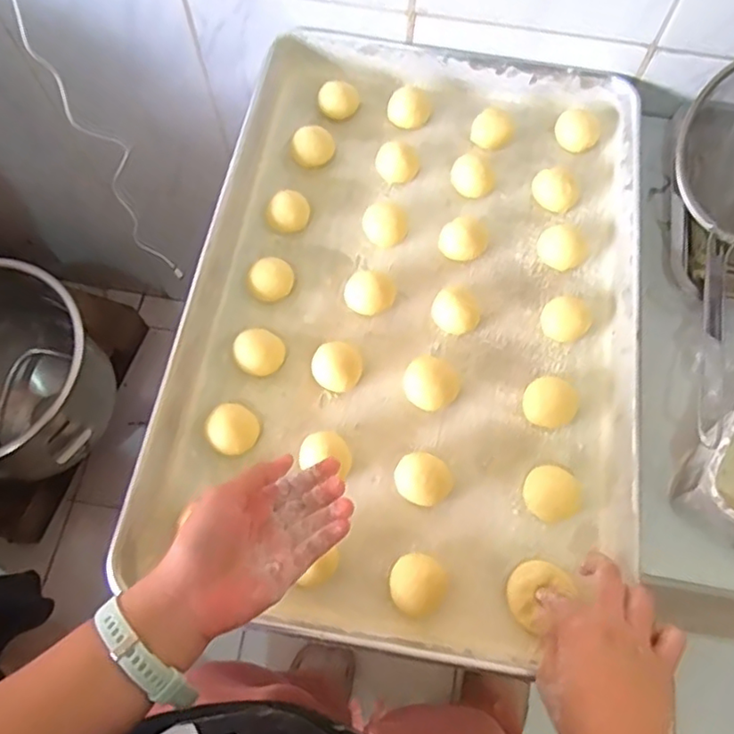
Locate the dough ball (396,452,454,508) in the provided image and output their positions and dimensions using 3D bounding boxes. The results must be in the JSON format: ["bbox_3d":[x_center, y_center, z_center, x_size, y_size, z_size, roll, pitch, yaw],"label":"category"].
[{"bbox_3d":[0.049,0.096,0.521,0.048,0.029,0.044,1,70,-2],"label":"dough ball"}]

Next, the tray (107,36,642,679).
[{"bbox_3d":[0.044,-0.060,0.584,0.408,0.053,0.596,10,70,1],"label":"tray"}]

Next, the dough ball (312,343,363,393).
[{"bbox_3d":[-0.028,0.000,0.556,0.044,0.030,0.039,32,72,9],"label":"dough ball"}]

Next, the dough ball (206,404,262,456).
[{"bbox_3d":[-0.117,0.055,0.532,0.039,0.028,0.041,1,70,-2],"label":"dough ball"}]

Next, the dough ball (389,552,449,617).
[{"bbox_3d":[0.040,0.173,0.488,0.044,0.028,0.044,1,70,-2],"label":"dough ball"}]

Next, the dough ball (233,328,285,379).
[{"bbox_3d":[-0.097,-0.012,0.561,0.044,0.031,0.038,-6,71,-4],"label":"dough ball"}]

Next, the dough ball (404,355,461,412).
[{"bbox_3d":[0.058,0.016,0.557,0.048,0.023,0.048,1,70,-2],"label":"dough ball"}]

